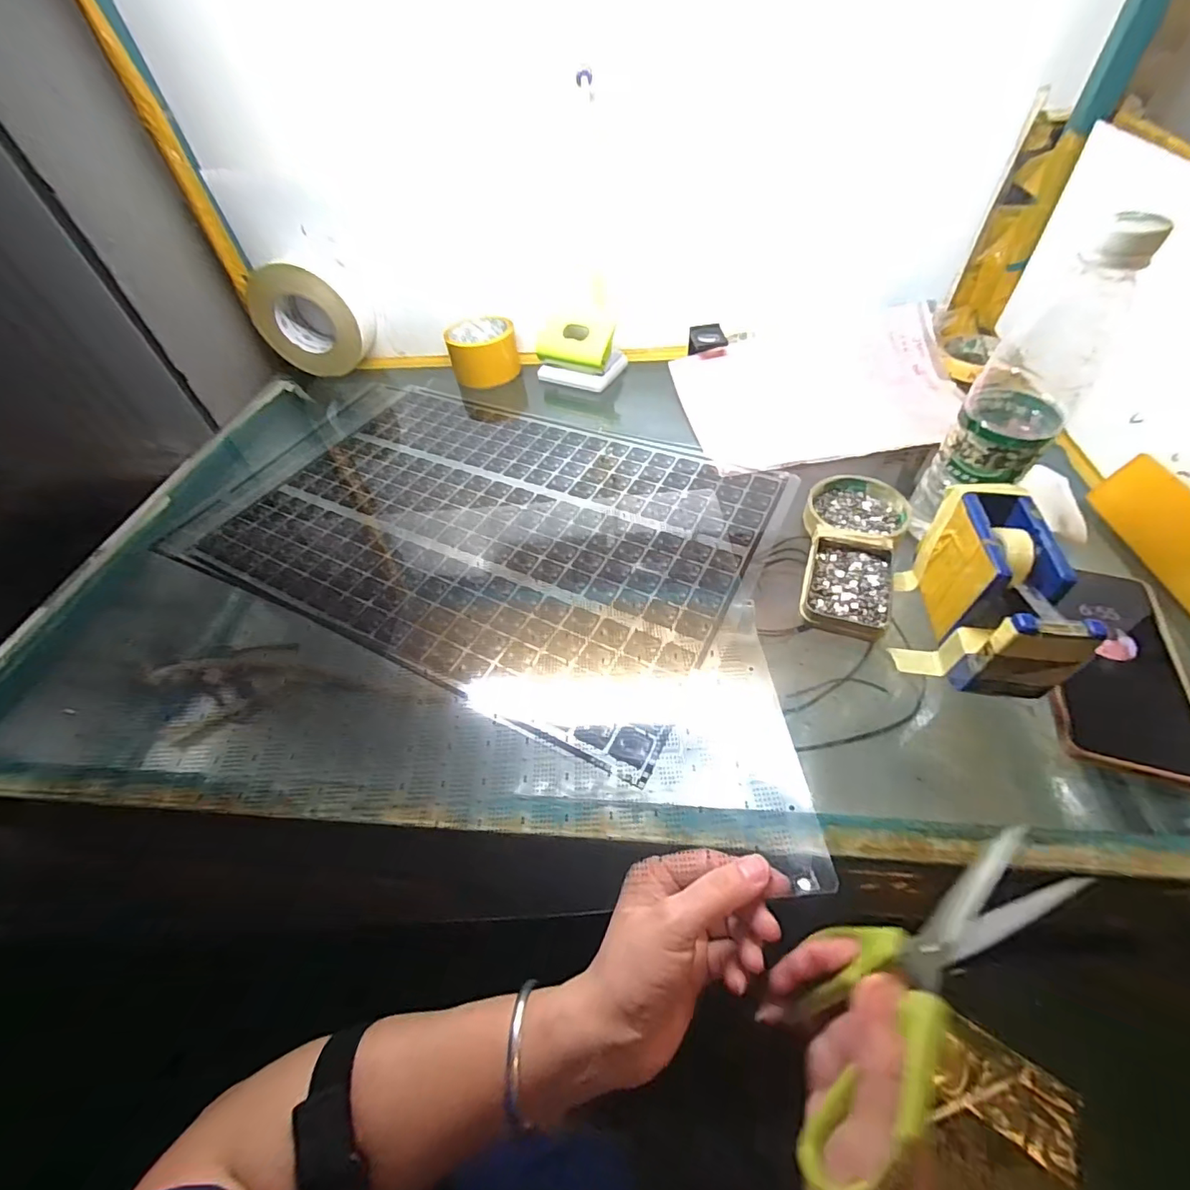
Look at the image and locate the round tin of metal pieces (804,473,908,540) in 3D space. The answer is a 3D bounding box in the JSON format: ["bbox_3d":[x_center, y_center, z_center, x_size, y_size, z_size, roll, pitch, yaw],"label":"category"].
[{"bbox_3d":[0.234,-0.075,0.447,0.081,0.020,0.079,-3,50,4],"label":"round tin of metal pieces"}]

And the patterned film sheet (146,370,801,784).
[{"bbox_3d":[-0.126,-0.085,0.506,0.555,0.010,0.340,19,54,21],"label":"patterned film sheet"}]

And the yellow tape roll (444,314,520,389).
[{"bbox_3d":[-0.151,-0.334,0.681,0.090,0.054,0.075,-12,50,-4],"label":"yellow tape roll"}]

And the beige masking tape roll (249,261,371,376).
[{"bbox_3d":[-0.384,-0.371,0.684,0.139,0.134,0.051,-4,50,3],"label":"beige masking tape roll"}]

